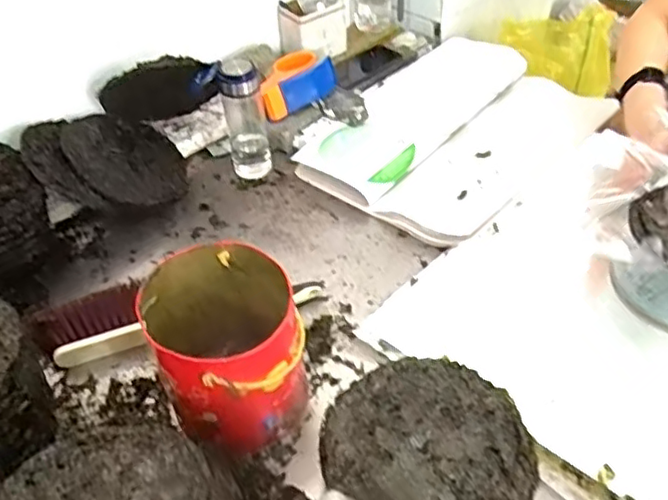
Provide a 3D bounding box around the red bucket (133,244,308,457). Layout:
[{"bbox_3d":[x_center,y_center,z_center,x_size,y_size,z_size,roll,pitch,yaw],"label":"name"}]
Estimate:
[{"bbox_3d":[-0.116,0.118,0.708,0.159,0.184,0.169,-3,45,3],"label":"red bucket"}]

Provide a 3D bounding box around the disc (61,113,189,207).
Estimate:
[{"bbox_3d":[-0.339,-0.150,1.026,0.202,0.020,0.192,8,48,-47],"label":"disc"}]

